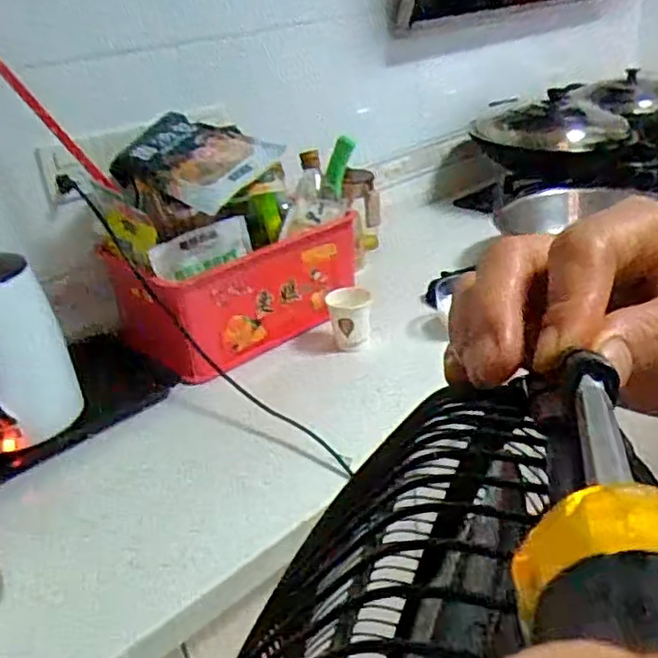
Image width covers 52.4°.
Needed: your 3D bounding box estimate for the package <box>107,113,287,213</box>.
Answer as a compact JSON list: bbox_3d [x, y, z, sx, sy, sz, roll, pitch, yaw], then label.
[{"bbox_3d":[-0.189,-0.246,0.968,0.195,0.087,0.171,12,33,30],"label":"package"}]

